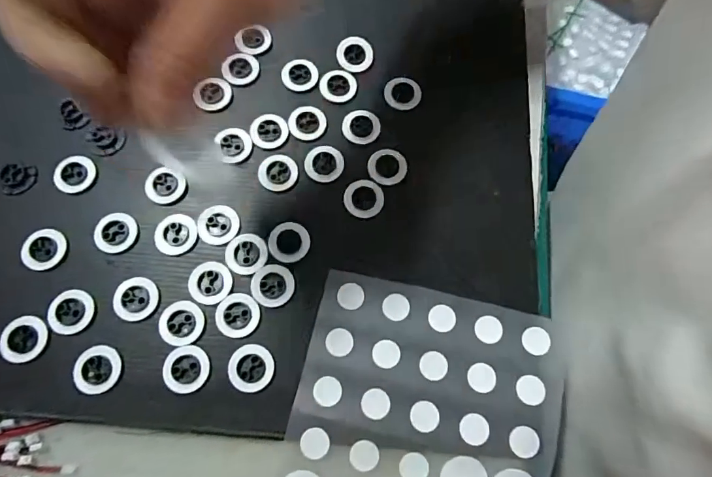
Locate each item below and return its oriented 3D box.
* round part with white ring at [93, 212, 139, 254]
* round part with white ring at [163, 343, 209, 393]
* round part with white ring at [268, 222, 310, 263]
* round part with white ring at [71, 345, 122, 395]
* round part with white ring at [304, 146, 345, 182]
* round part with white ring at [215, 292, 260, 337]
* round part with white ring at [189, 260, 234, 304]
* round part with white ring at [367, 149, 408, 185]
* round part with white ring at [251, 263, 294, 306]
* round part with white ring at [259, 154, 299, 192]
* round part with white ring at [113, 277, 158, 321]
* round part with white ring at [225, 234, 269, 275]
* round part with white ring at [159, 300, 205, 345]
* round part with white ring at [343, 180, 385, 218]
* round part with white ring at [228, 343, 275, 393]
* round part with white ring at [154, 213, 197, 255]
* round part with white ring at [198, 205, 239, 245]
[{"bbox_3d":[-0.165,-0.004,0.290,0.028,0.004,0.028,0,73,-1],"label":"round part with white ring"},{"bbox_3d":[-0.107,0.081,0.264,0.027,0.004,0.028,0,73,-1],"label":"round part with white ring"},{"bbox_3d":[-0.046,0.002,0.289,0.027,0.004,0.027,0,73,-1],"label":"round part with white ring"},{"bbox_3d":[-0.162,0.081,0.263,0.027,0.004,0.028,0,73,-1],"label":"round part with white ring"},{"bbox_3d":[-0.023,-0.055,0.307,0.028,0.004,0.027,0,73,-1],"label":"round part with white ring"},{"bbox_3d":[-0.077,0.050,0.274,0.028,0.004,0.028,0,73,-1],"label":"round part with white ring"},{"bbox_3d":[-0.097,0.029,0.280,0.028,0.004,0.028,0,73,-1],"label":"round part with white ring"},{"bbox_3d":[0.023,-0.053,0.307,0.028,0.004,0.027,0,73,-1],"label":"round part with white ring"},{"bbox_3d":[-0.056,0.031,0.280,0.028,0.004,0.028,0,73,-1],"label":"round part with white ring"},{"bbox_3d":[-0.056,-0.048,0.304,0.028,0.004,0.028,0,73,-1],"label":"round part with white ring"},{"bbox_3d":[-0.145,0.039,0.277,0.028,0.004,0.028,0,73,-1],"label":"round part with white ring"},{"bbox_3d":[-0.074,0.010,0.285,0.027,0.004,0.027,0,73,-1],"label":"round part with white ring"},{"bbox_3d":[-0.113,0.054,0.272,0.027,0.004,0.028,0,73,-1],"label":"round part with white ring"},{"bbox_3d":[0.005,-0.029,0.300,0.027,0.006,0.027,0,73,-1],"label":"round part with white ring"},{"bbox_3d":[-0.066,0.081,0.264,0.028,0.004,0.028,0,73,-1],"label":"round part with white ring"},{"bbox_3d":[-0.124,-0.003,0.289,0.028,0.004,0.028,0,73,-1],"label":"round part with white ring"},{"bbox_3d":[-0.096,-0.010,0.292,0.028,0.004,0.028,0,73,-1],"label":"round part with white ring"}]

